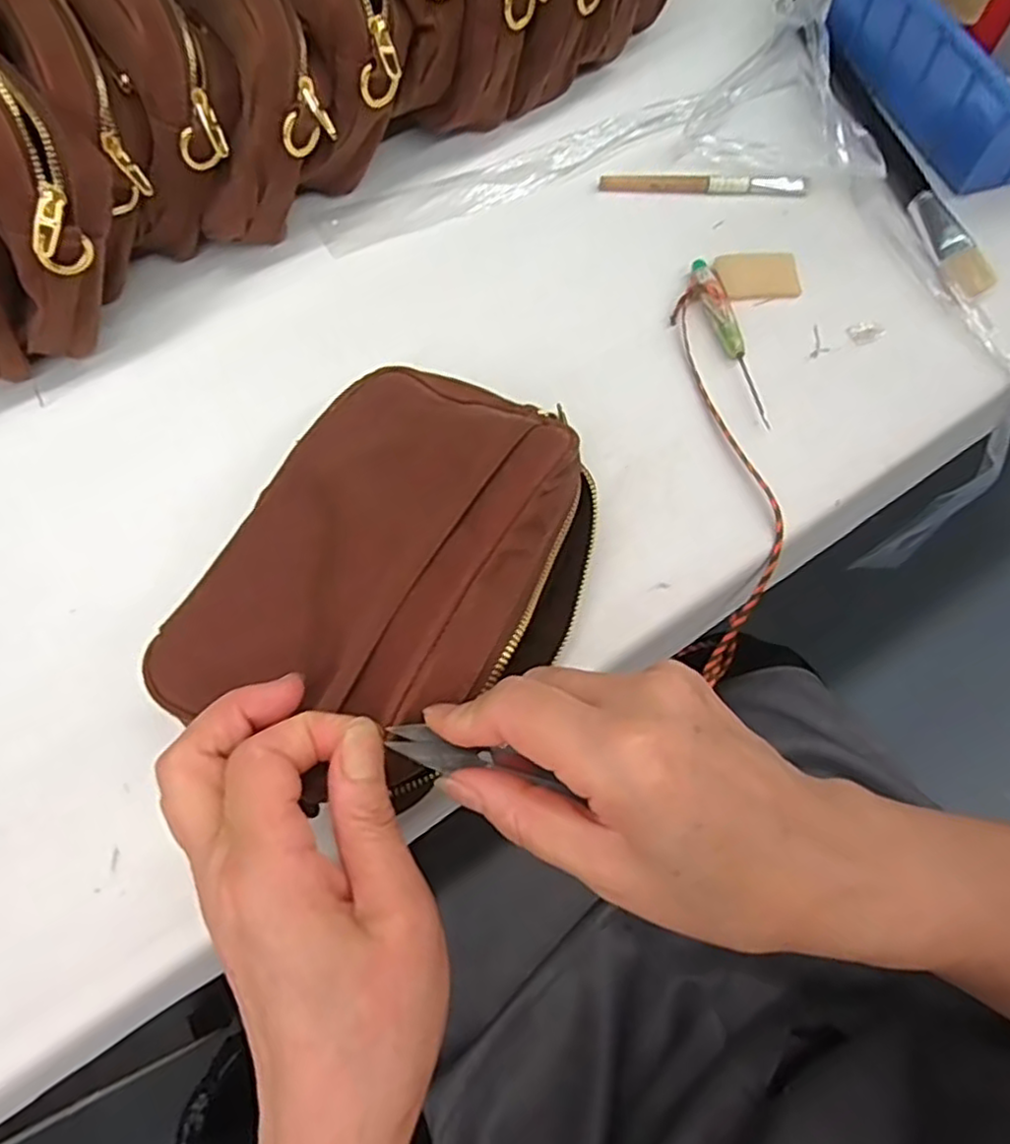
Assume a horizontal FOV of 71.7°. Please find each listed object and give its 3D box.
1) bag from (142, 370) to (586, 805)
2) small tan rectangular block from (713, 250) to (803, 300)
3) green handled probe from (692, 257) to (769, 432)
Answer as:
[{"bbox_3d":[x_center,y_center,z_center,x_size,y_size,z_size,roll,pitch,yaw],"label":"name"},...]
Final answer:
[{"bbox_3d":[-0.044,-0.009,0.292,0.142,0.050,0.178,25,69,10],"label":"bag"},{"bbox_3d":[0.148,-0.174,0.408,0.046,0.006,0.032,-7,67,-1],"label":"small tan rectangular block"},{"bbox_3d":[0.124,-0.130,0.386,0.011,0.008,0.116,-12,67,-3],"label":"green handled probe"}]

